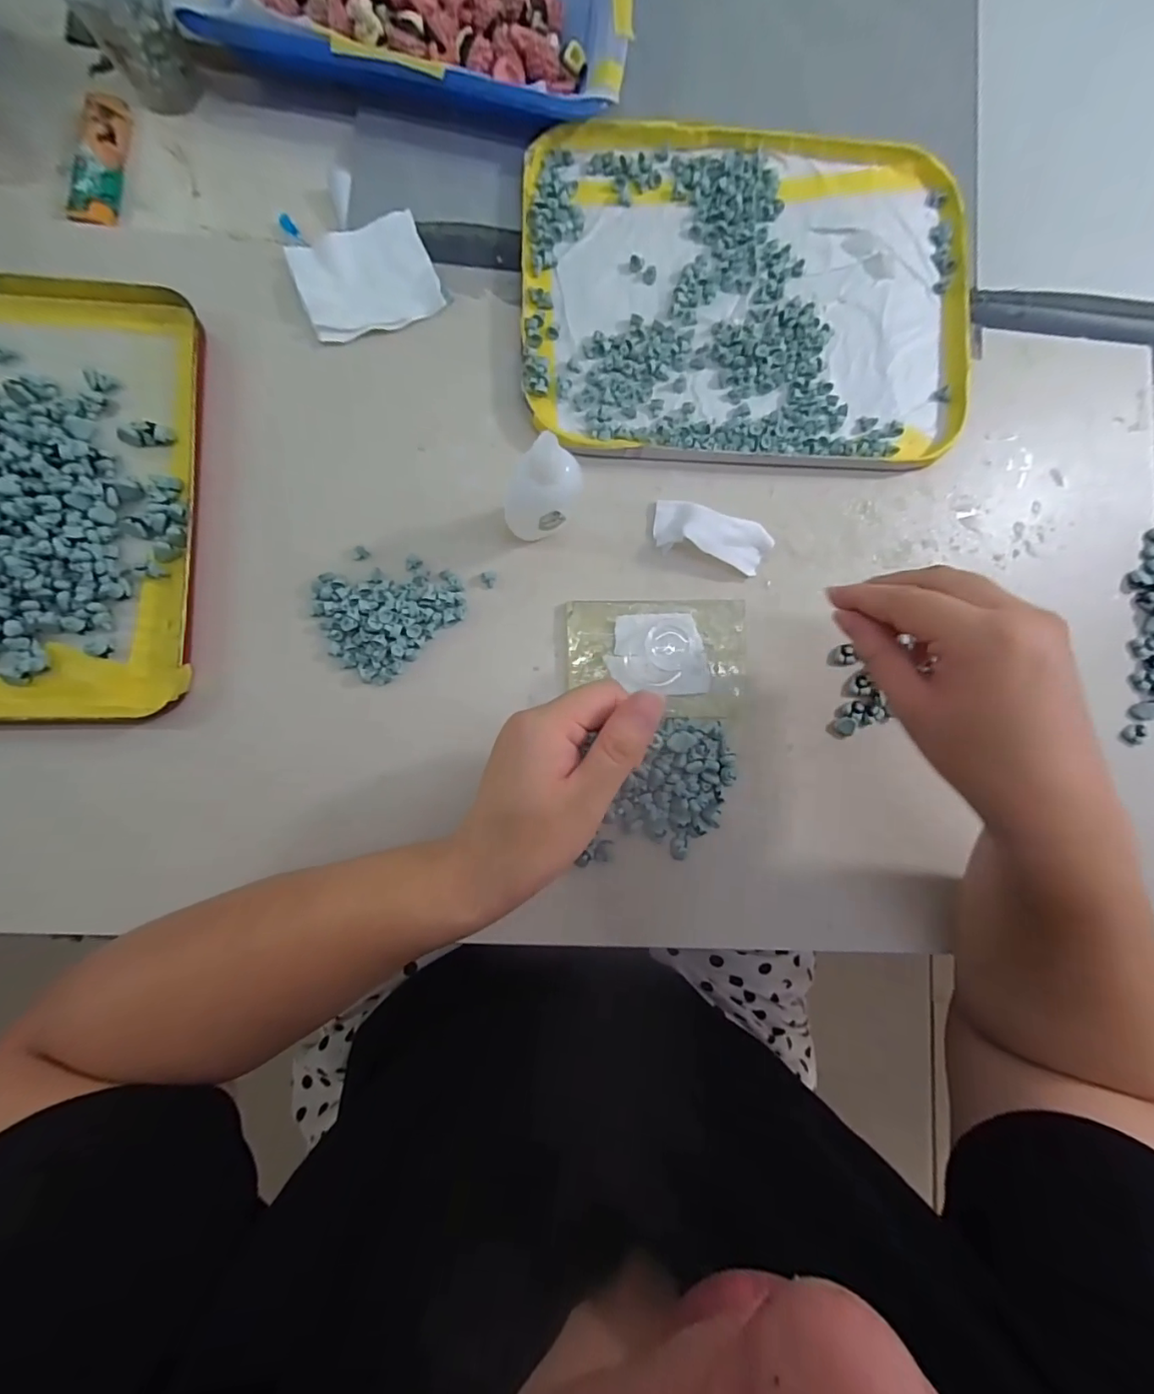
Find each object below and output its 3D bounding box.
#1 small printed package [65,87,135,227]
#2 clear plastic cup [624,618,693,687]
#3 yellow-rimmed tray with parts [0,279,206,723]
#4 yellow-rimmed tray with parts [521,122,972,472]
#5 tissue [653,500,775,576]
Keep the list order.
[{"bbox_3d":[-0.277,-0.312,0.305,0.023,0.006,0.077,8,87,-34],"label":"small printed package"},{"bbox_3d":[0.046,-0.024,0.288,0.031,0.039,0.034,0,87,-4],"label":"clear plastic cup"},{"bbox_3d":[-0.329,-0.108,0.274,0.241,0.025,0.235,0,87,-4],"label":"yellow-rimmed tray with parts"},{"bbox_3d":[0.106,-0.246,0.324,0.273,0.011,0.208,-1,87,-4],"label":"yellow-rimmed tray with parts"},{"bbox_3d":[0.081,-0.096,0.309,0.070,0.017,0.029,14,86,-3],"label":"tissue"}]

